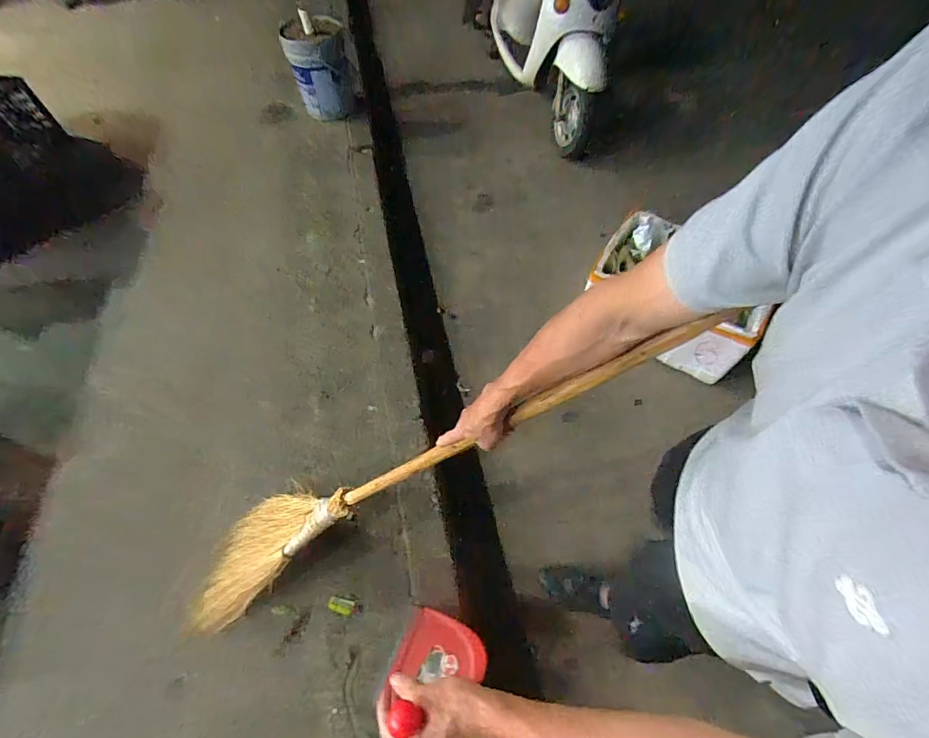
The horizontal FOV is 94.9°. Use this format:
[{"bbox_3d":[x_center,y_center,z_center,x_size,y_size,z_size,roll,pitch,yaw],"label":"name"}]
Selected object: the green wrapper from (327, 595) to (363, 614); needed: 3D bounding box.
[{"bbox_3d":[-0.326,0.648,1.164,0.092,0.011,0.039,11,59,8],"label":"green wrapper"}]

